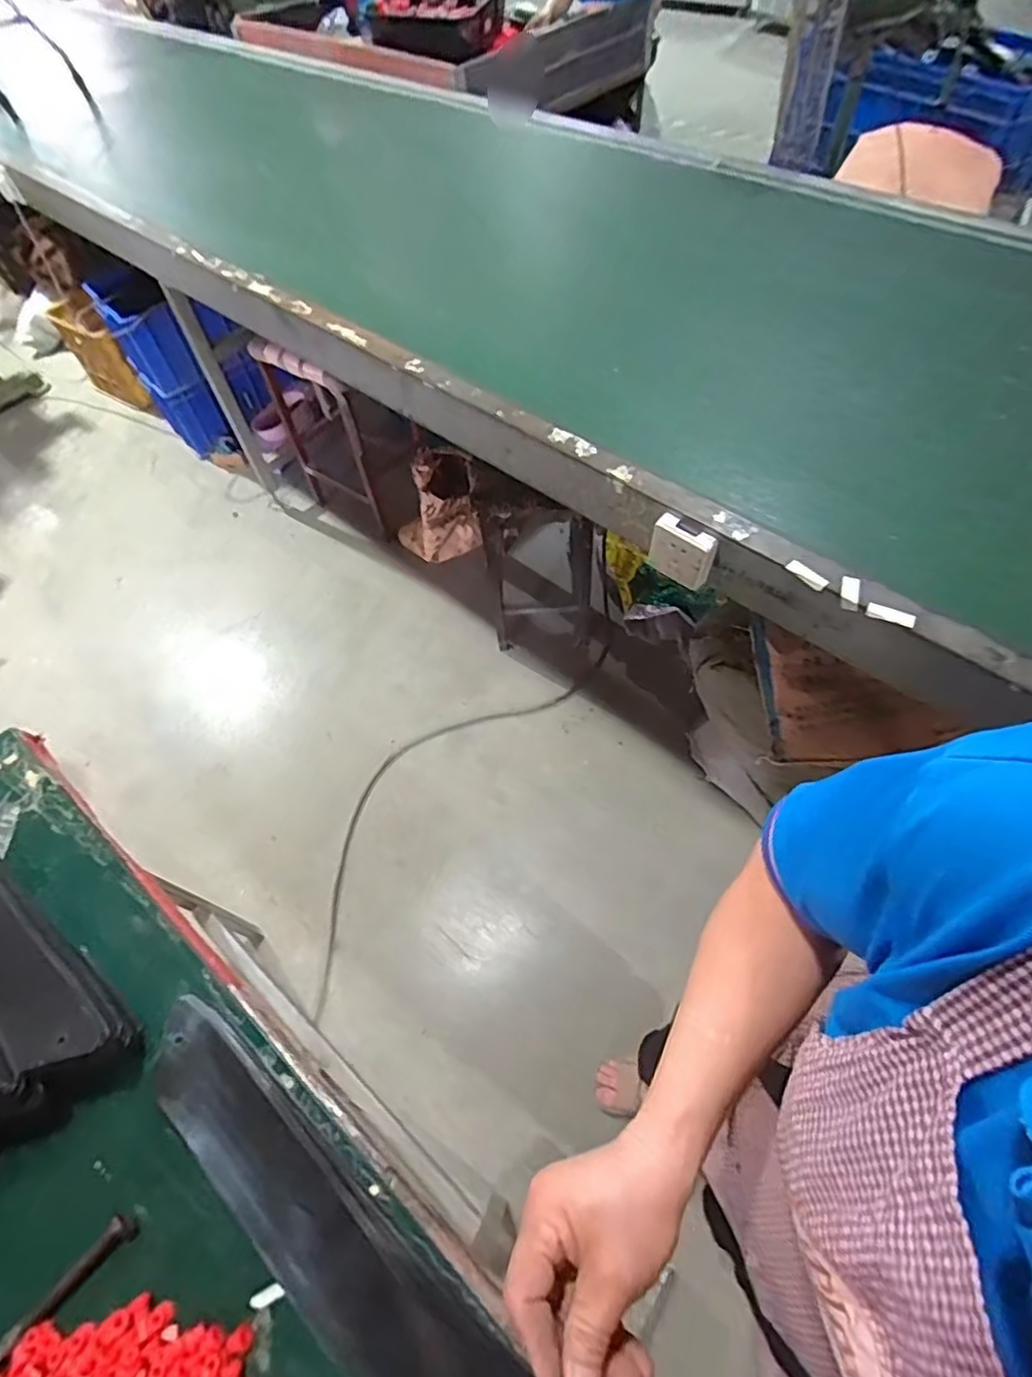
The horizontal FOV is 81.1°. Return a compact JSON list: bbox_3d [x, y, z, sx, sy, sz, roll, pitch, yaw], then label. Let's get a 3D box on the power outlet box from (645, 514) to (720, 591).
[{"bbox_3d":[0.228,-0.185,0.829,0.090,0.085,0.029,34,67,22],"label":"power outlet box"}]

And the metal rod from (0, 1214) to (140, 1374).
[{"bbox_3d":[-0.353,0.459,0.438,0.153,0.025,0.021,-42,64,-19],"label":"metal rod"}]

